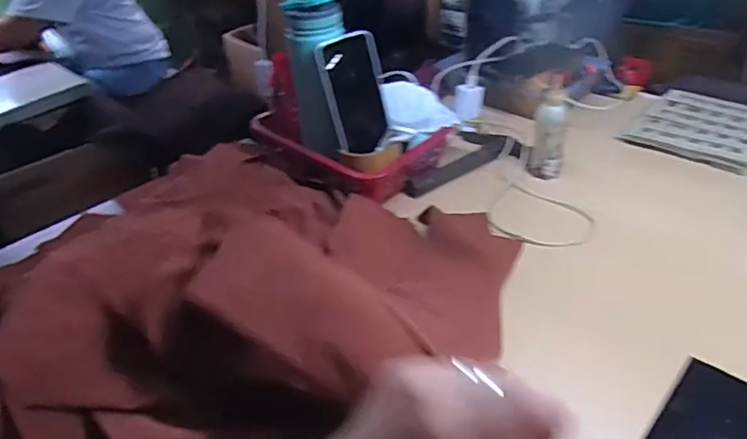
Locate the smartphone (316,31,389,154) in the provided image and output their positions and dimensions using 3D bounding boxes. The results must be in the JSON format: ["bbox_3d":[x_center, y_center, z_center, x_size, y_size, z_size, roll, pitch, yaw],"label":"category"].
[{"bbox_3d":[-0.021,-0.166,0.750,0.085,0.149,0.011,-22,24,-23],"label":"smartphone"}]

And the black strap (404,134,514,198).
[{"bbox_3d":[0.125,-0.078,0.815,0.190,0.015,0.037,-24,40,-22],"label":"black strap"}]

